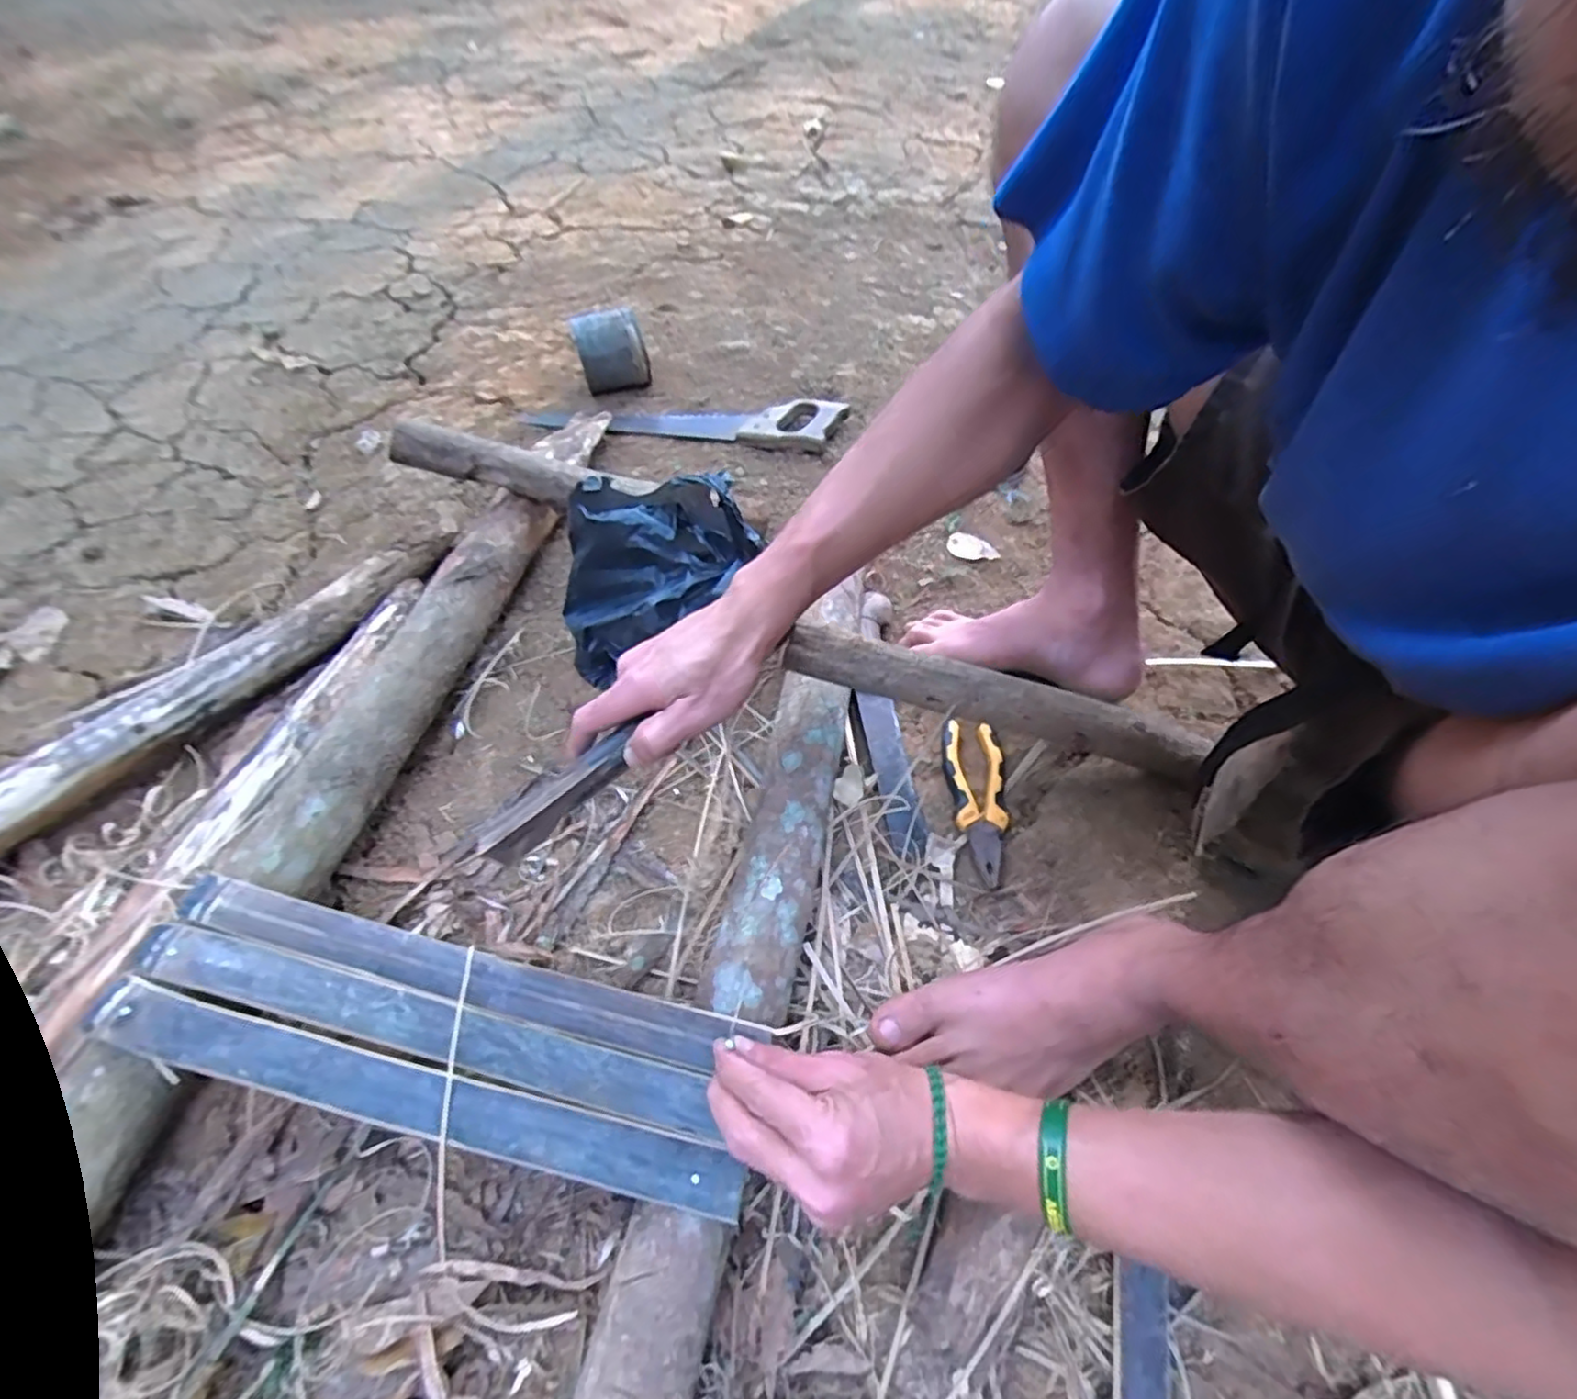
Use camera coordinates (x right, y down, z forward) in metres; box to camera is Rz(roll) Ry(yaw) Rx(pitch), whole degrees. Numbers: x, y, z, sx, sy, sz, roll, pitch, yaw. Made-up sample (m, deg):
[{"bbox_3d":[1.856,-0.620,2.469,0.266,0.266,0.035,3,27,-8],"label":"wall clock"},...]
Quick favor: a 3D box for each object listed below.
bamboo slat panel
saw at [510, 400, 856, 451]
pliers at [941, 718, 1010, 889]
[{"bbox_3d":[-0.217,0.198,0.408,0.396,0.008,0.098,12,57,8],"label":"bamboo slat panel"},{"bbox_3d":[-0.142,-0.369,0.884,0.427,0.018,0.090,4,56,5],"label":"saw"},{"bbox_3d":[0.157,0.084,0.573,0.050,0.020,0.145,5,56,5],"label":"pliers"}]

